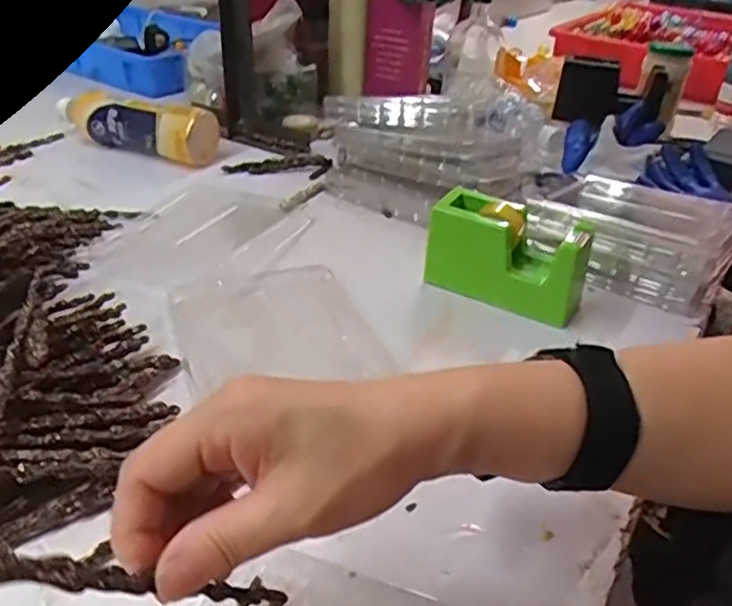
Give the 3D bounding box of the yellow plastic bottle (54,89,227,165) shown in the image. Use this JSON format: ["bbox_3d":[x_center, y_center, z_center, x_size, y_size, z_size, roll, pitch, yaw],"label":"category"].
[{"bbox_3d":[-0.281,-0.221,0.844,0.215,0.061,0.062,17,33,18],"label":"yellow plastic bottle"}]

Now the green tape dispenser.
[{"bbox_3d":[0.119,-0.040,0.592,0.130,0.082,0.044,22,36,24],"label":"green tape dispenser"}]

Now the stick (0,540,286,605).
[{"bbox_3d":[-0.075,0.100,0.249,0.008,0.147,0.009,-52,50,0],"label":"stick"}]

